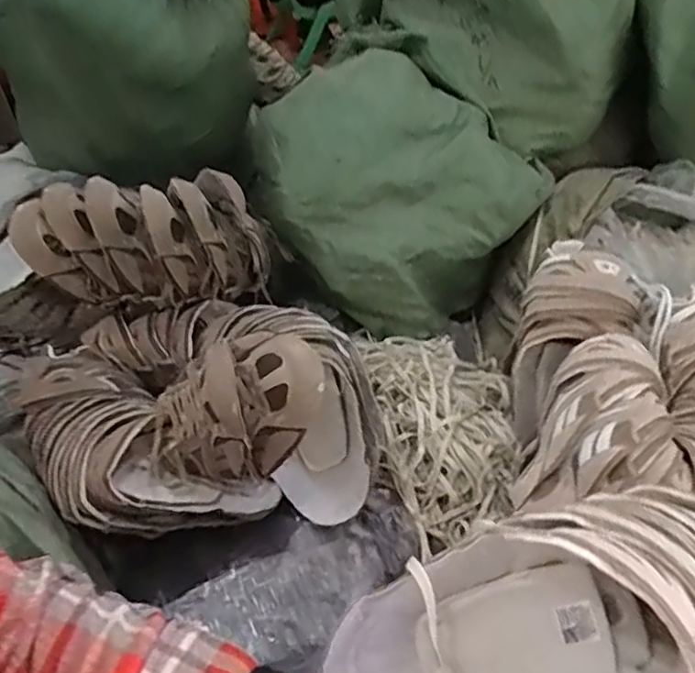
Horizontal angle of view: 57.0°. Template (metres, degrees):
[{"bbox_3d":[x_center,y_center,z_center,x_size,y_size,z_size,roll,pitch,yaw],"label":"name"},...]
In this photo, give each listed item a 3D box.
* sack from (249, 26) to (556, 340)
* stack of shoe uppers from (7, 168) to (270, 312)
[{"bbox_3d":[0.068,-0.279,1.151,0.419,0.343,0.469,29,51,35],"label":"sack"},{"bbox_3d":[-0.289,-0.130,0.936,0.342,0.199,0.113,-18,41,-13],"label":"stack of shoe uppers"}]

